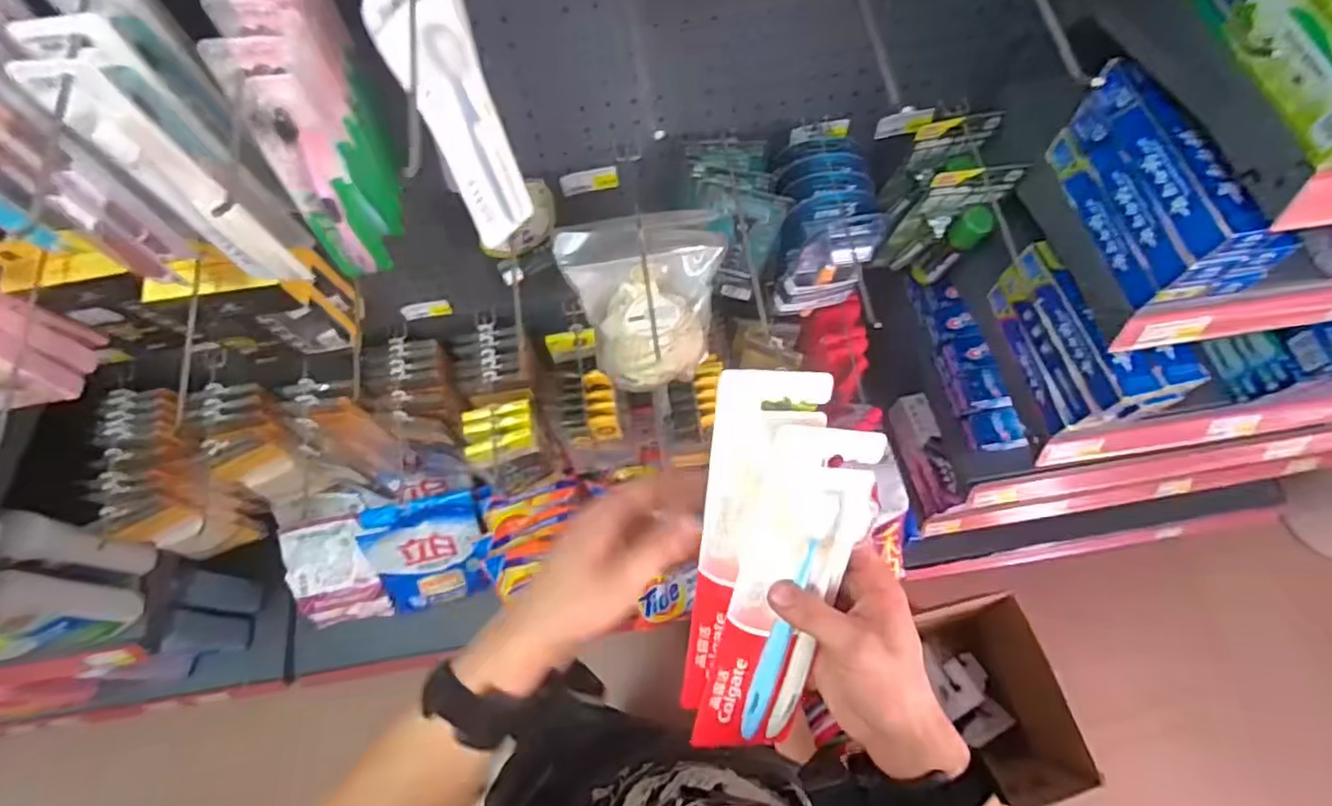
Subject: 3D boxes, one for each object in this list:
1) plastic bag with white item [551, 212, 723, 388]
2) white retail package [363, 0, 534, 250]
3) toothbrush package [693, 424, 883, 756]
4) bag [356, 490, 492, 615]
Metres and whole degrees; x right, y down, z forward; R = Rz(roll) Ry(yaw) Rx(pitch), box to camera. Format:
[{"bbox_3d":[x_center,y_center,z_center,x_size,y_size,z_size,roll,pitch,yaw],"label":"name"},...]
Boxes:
[{"bbox_3d":[-0.016,-0.106,0.690,0.158,0.173,0.111,-11,68,-3],"label":"plastic bag with white item"},{"bbox_3d":[-0.151,-0.206,0.485,0.030,0.213,0.058,42,75,16],"label":"white retail package"},{"bbox_3d":[0.072,0.119,0.390,0.063,0.023,0.220,15,106,7],"label":"toothbrush package"},{"bbox_3d":[-0.436,0.280,1.194,0.209,0.224,0.042,-15,23,-13],"label":"bag"}]

